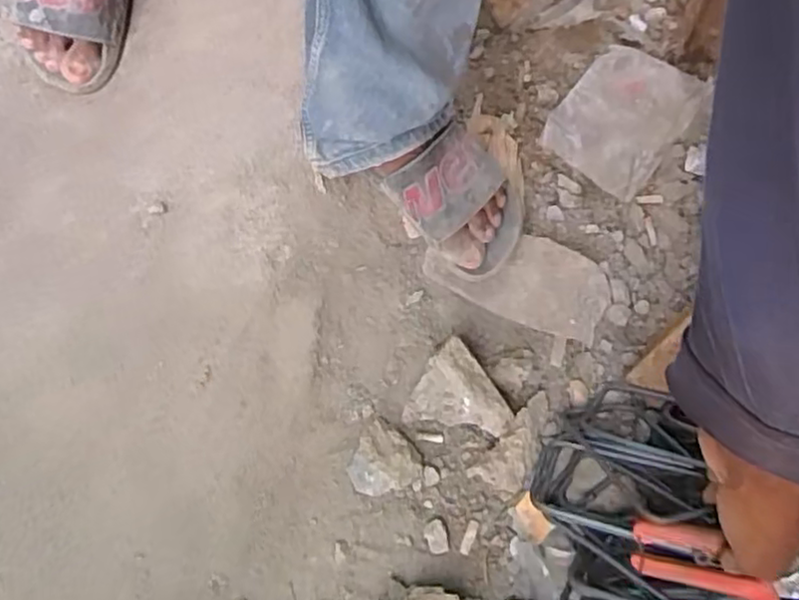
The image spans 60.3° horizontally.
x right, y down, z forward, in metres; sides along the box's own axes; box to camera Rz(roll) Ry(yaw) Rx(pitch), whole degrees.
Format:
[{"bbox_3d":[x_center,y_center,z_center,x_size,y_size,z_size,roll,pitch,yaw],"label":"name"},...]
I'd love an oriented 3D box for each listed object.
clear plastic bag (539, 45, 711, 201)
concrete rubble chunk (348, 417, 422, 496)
[{"bbox_3d":[0.247,-0.206,0.763,0.123,0.019,0.169,37,73,11],"label":"clear plastic bag"},{"bbox_3d":[-0.011,0.142,0.611,0.060,0.022,0.064,1,70,-1],"label":"concrete rubble chunk"}]

